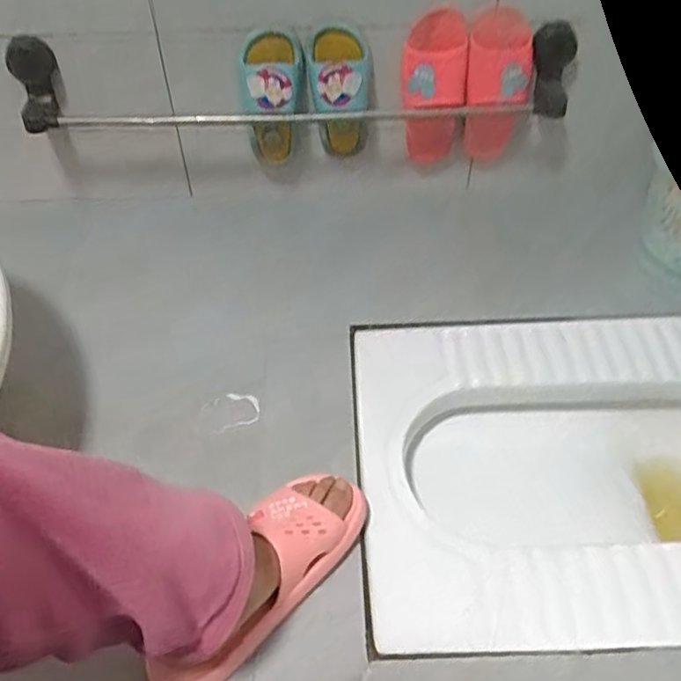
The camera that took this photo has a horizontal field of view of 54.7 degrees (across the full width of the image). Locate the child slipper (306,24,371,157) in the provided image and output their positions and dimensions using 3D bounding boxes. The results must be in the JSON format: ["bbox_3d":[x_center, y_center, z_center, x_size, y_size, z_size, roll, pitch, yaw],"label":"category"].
[{"bbox_3d":[-0.002,-0.337,0.923,0.090,0.207,0.056,-18,49,-14],"label":"child slipper"}]

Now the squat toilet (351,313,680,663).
[{"bbox_3d":[0.308,0.195,0.837,0.559,0.194,0.430,-2,49,-1],"label":"squat toilet"}]

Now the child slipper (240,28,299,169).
[{"bbox_3d":[-0.095,-0.325,0.909,0.084,0.188,0.062,-8,48,-5],"label":"child slipper"}]

